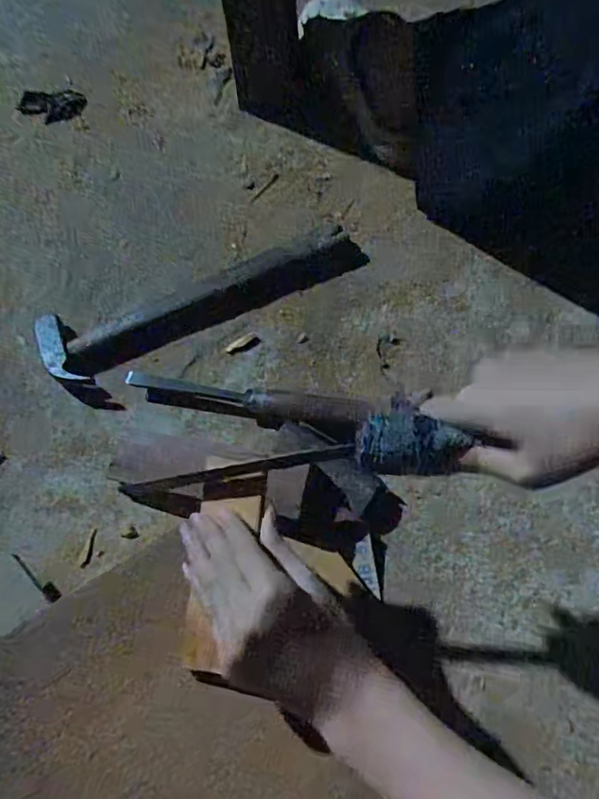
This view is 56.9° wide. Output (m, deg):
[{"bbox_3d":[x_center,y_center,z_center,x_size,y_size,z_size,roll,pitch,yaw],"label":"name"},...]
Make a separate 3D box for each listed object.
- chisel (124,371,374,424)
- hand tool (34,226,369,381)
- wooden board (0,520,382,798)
[{"bbox_3d":[-0.050,-0.002,0.529,0.234,0.020,0.029,6,67,5],"label":"chisel"},{"bbox_3d":[-0.100,-0.107,0.579,0.337,0.023,0.070,-24,68,-7],"label":"hand tool"},{"bbox_3d":[-0.096,0.212,0.343,0.176,0.016,0.222,-31,65,-17],"label":"wooden board"}]

